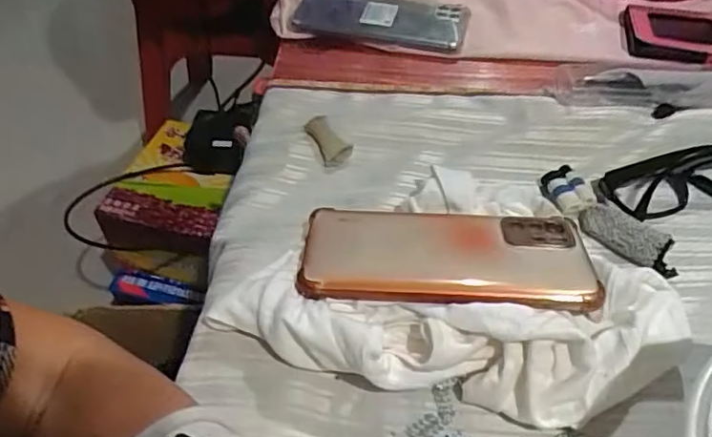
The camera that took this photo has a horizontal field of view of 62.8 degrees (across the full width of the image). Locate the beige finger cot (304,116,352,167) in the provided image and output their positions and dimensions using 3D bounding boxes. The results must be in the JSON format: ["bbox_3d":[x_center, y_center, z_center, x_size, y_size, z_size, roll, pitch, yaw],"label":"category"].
[{"bbox_3d":[-0.021,-0.059,0.438,0.020,0.005,0.046,-24,65,-19],"label":"beige finger cot"}]

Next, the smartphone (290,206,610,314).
[{"bbox_3d":[0.051,0.019,0.336,0.161,0.010,0.079,3,34,5],"label":"smartphone"}]

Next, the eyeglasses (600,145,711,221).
[{"bbox_3d":[0.236,-0.029,0.403,0.132,0.022,0.031,-14,48,-11],"label":"eyeglasses"}]

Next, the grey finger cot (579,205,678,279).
[{"bbox_3d":[0.175,0.012,0.372,0.024,0.021,0.063,-32,54,-25],"label":"grey finger cot"}]

